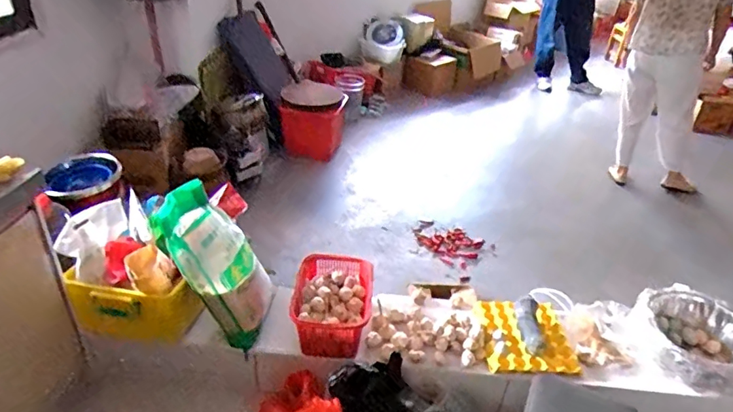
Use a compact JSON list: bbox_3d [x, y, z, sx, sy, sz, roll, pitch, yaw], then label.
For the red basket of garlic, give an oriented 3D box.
[{"bbox_3d":[-0.106,0.307,1.606,0.242,0.139,0.321,5,32,3],"label":"red basket of garlic"}]

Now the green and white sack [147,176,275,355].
[{"bbox_3d":[-0.462,0.185,1.566,0.264,0.521,0.258,-26,6,46],"label":"green and white sack"}]

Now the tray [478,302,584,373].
[{"bbox_3d":[0.515,0.418,1.647,0.285,0.044,0.289,2,32,-1],"label":"tray"}]

